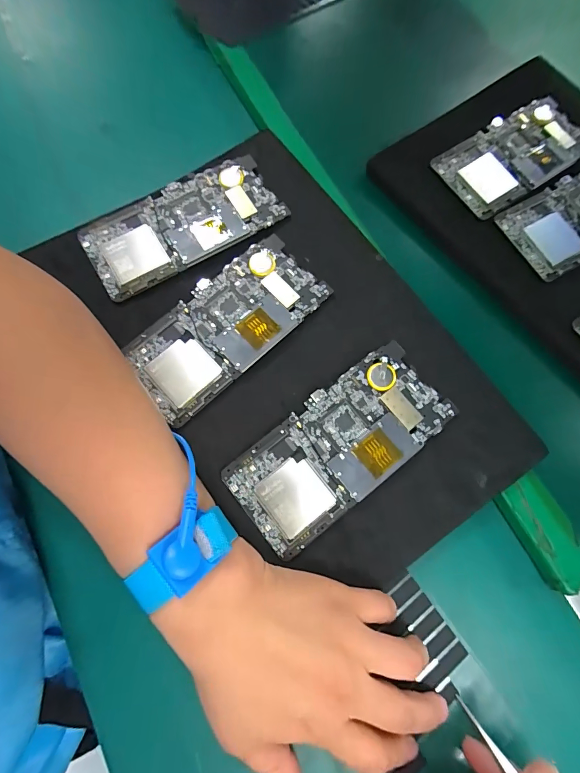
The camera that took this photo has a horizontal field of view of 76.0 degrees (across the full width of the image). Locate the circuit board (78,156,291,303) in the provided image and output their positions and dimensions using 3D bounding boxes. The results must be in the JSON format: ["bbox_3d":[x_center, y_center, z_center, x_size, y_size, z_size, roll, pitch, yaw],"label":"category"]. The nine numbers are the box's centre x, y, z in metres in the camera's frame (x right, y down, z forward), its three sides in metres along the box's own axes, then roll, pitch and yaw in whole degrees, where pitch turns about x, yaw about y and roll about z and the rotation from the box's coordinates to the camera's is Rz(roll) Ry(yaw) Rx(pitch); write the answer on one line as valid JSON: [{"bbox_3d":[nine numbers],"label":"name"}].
[{"bbox_3d":[-0.085,-0.129,0.294,0.150,0.009,0.069,-31,77,-9],"label":"circuit board"}]

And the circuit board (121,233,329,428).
[{"bbox_3d":[-0.047,-0.047,0.274,0.147,0.004,0.070,-41,79,-11],"label":"circuit board"}]

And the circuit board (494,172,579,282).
[{"bbox_3d":[0.253,-0.148,0.318,0.144,0.006,0.071,-29,77,-8],"label":"circuit board"}]

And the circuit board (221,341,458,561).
[{"bbox_3d":[0.033,0.039,0.253,0.152,0.007,0.071,-38,78,-10],"label":"circuit board"}]

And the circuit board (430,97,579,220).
[{"bbox_3d":[0.202,-0.208,0.332,0.143,0.008,0.071,-34,77,-10],"label":"circuit board"}]

